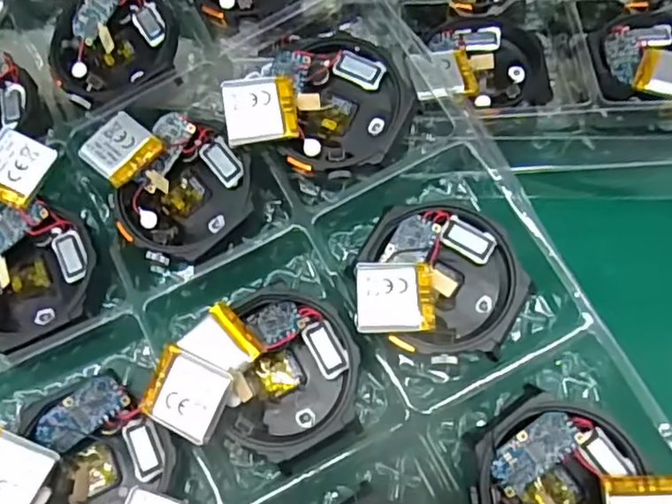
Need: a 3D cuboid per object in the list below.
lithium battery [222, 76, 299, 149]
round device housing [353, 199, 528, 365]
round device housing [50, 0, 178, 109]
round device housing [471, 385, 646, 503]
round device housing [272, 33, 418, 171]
[{"bbox_3d":[-0.025,-0.047,0.201,0.023,0.004,0.021,-8,89,-7],"label":"lithium battery"},{"bbox_3d":[0.033,0.009,0.192,0.050,0.014,0.048,2,60,-3],"label":"round device housing"},{"bbox_3d":[-0.085,-0.079,0.229,0.046,0.008,0.046,0,83,4],"label":"round device housing"},{"bbox_3d":[0.061,0.066,0.175,0.043,0.015,0.048,23,61,9],"label":"round device housing"},{"bbox_3d":[0.003,-0.051,0.208,0.045,0.013,0.050,-10,79,6],"label":"round device housing"}]

